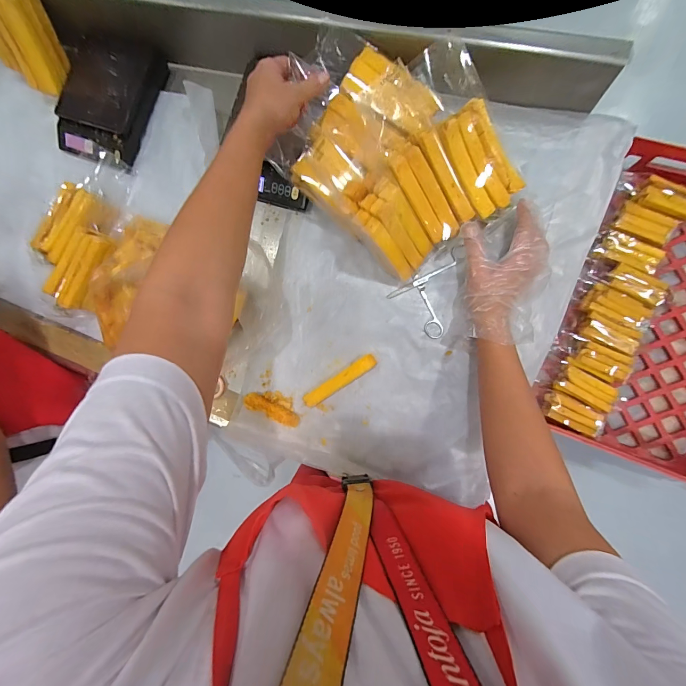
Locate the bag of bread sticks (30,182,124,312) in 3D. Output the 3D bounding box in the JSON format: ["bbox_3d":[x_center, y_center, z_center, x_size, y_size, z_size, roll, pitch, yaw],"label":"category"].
[{"bbox_3d":[-0.441,-0.157,0.563,0.130,0.059,0.186,21,91,10],"label":"bag of bread sticks"}]

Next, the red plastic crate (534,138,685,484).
[{"bbox_3d":[0.788,-0.074,0.813,0.423,0.129,0.740,21,89,10],"label":"red plastic crate"}]

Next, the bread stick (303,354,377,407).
[{"bbox_3d":[-0.004,0.057,0.500,0.123,0.019,0.021,-34,82,7],"label":"bread stick"}]

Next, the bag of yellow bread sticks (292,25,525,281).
[{"bbox_3d":[0.051,-0.255,0.442,0.204,0.107,0.312,-43,81,3],"label":"bag of yellow bread sticks"}]

